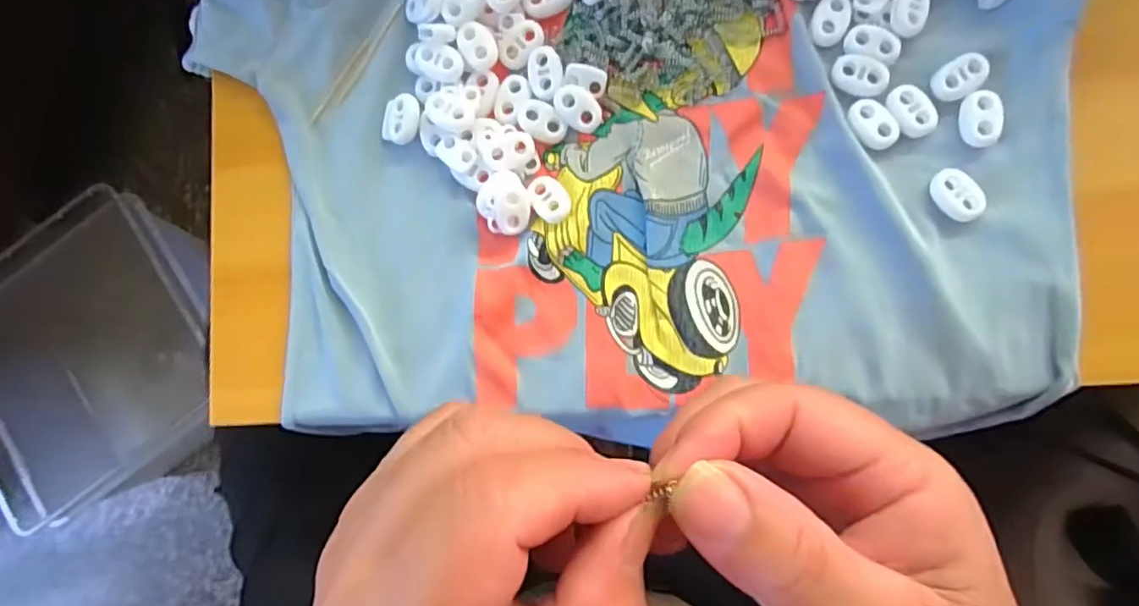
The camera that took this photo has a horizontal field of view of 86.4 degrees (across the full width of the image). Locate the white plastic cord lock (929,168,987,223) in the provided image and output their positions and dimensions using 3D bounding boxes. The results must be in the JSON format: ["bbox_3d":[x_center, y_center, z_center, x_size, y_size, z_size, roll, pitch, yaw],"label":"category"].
[{"bbox_3d":[0.154,-0.042,0.241,0.014,0.005,0.023,-41,82,2],"label":"white plastic cord lock"}]

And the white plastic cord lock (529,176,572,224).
[{"bbox_3d":[-0.008,-0.045,0.258,0.015,0.005,0.022,-39,82,2],"label":"white plastic cord lock"}]

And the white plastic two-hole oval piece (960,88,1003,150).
[{"bbox_3d":[0.164,-0.073,0.242,0.015,0.005,0.022,4,85,7],"label":"white plastic two-hole oval piece"}]

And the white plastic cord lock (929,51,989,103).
[{"bbox_3d":[0.158,-0.091,0.244,0.022,0.004,0.015,-34,82,3],"label":"white plastic cord lock"}]

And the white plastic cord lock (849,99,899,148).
[{"bbox_3d":[0.124,-0.073,0.246,0.015,0.004,0.022,-29,82,4],"label":"white plastic cord lock"}]

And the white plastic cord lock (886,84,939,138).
[{"bbox_3d":[0.138,-0.078,0.245,0.017,0.004,0.022,-35,82,3],"label":"white plastic cord lock"}]

